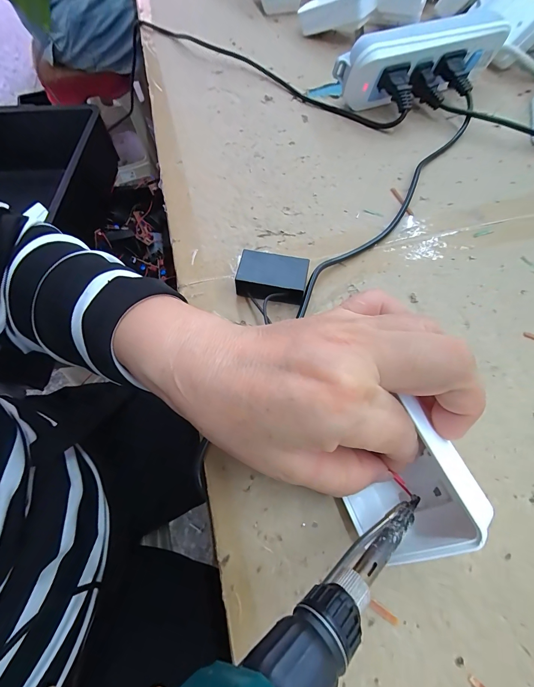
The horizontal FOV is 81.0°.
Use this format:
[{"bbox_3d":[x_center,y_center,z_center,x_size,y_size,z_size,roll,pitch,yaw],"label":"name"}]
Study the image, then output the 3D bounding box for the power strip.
[{"bbox_3d":[0.161,-0.284,0.316,0.181,0.062,0.039,-15,64,-7],"label":"power strip"}]

